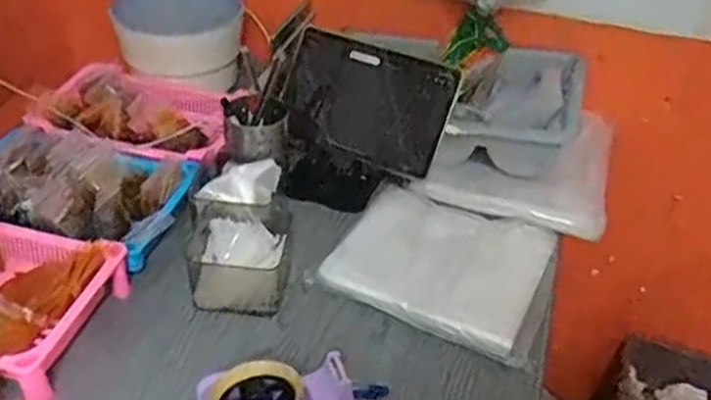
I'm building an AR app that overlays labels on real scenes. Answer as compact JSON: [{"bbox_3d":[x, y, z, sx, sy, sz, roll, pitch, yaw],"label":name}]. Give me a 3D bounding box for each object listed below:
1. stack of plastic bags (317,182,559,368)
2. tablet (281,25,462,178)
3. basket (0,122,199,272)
[{"bbox_3d":[0.125,0.061,0.924,0.262,0.065,0.240,21,41,20],"label":"stack of plastic bags"},{"bbox_3d":[0.016,-0.145,1.044,0.237,0.161,0.016,22,20,11],"label":"tablet"},{"bbox_3d":[-0.368,-0.023,0.957,0.274,0.070,0.180,14,39,13],"label":"basket"}]

